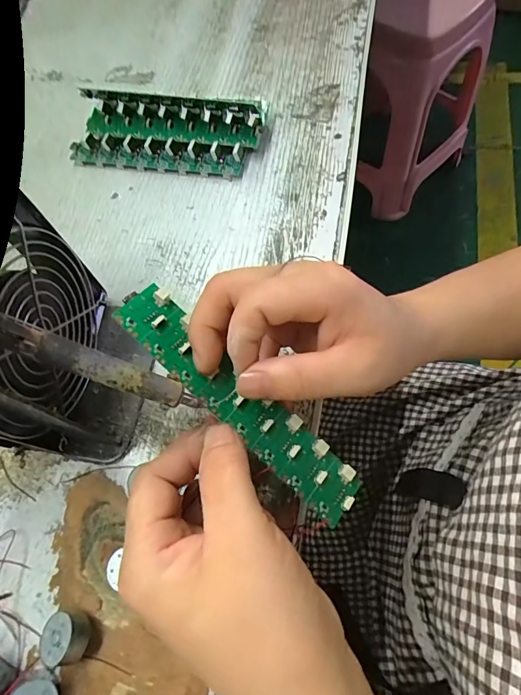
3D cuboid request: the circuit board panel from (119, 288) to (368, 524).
[{"bbox_3d":[-0.011,0.028,0.211,0.156,0.007,0.029,43,74,-1],"label":"circuit board panel"}]

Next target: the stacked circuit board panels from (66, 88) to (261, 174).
[{"bbox_3d":[-0.084,-0.186,0.348,0.159,0.034,0.059,10,69,11],"label":"stacked circuit board panels"}]

